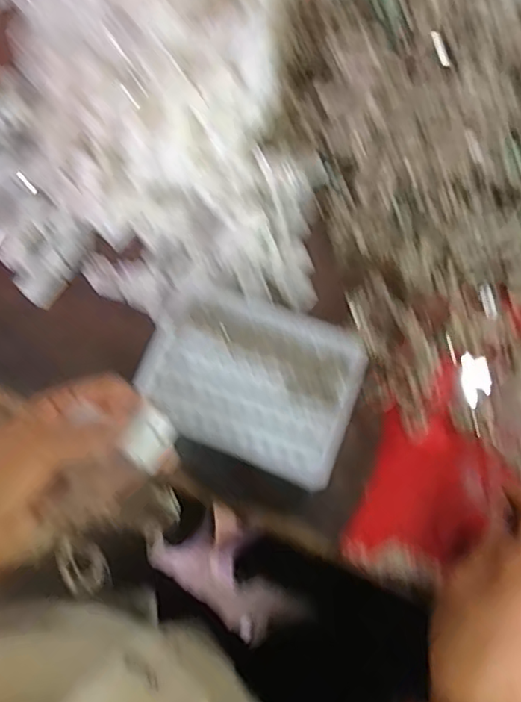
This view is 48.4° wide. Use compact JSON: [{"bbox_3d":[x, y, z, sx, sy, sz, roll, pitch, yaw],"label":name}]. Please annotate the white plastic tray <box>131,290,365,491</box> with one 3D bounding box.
[{"bbox_3d":[-0.006,0.019,0.383,0.134,0.023,0.104,20,75,3],"label":"white plastic tray"}]

